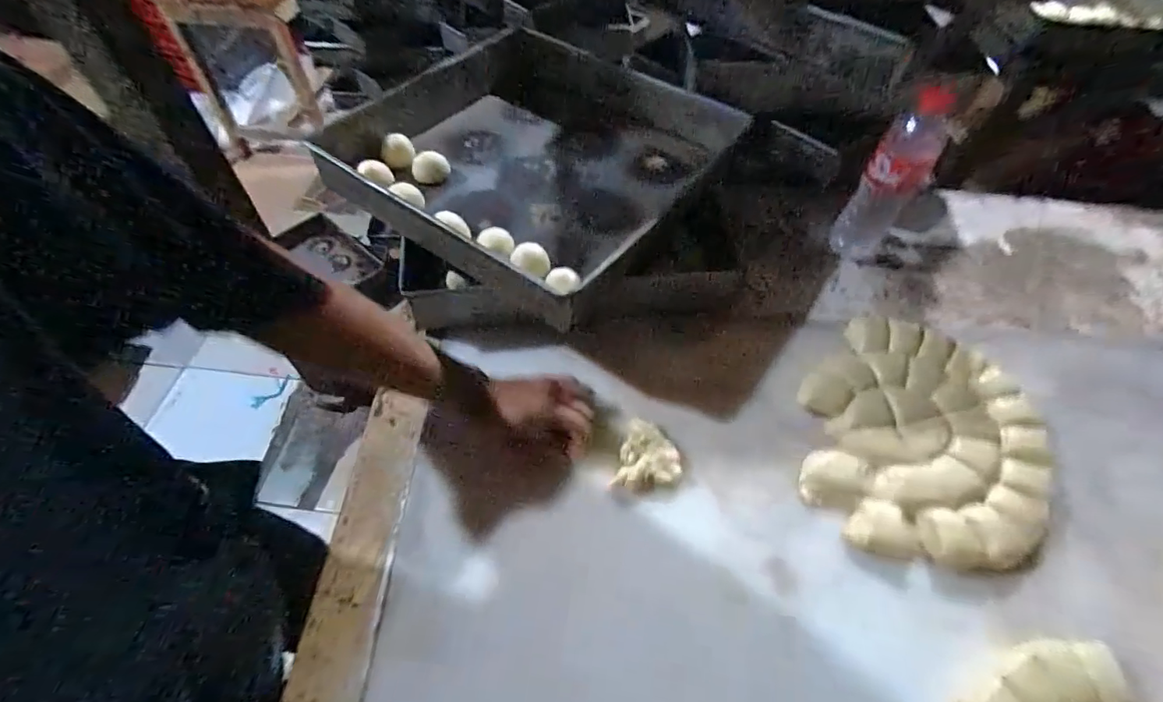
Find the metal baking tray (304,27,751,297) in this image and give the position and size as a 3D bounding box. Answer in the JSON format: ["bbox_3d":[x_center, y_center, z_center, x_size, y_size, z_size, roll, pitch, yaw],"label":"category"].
[{"bbox_3d":[-0.058,-0.258,0.695,0.412,0.094,0.434,30,59,18],"label":"metal baking tray"}]

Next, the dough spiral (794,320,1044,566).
[{"bbox_3d":[0.375,0.085,0.566,0.246,0.021,0.291,12,53,7],"label":"dough spiral"}]

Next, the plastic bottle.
[{"bbox_3d":[0.407,-0.222,0.677,0.072,0.223,0.068,32,58,20],"label":"plastic bottle"}]

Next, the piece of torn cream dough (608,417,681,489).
[{"bbox_3d":[0.071,0.111,0.535,0.063,0.023,0.067,14,53,8],"label":"piece of torn cream dough"}]

